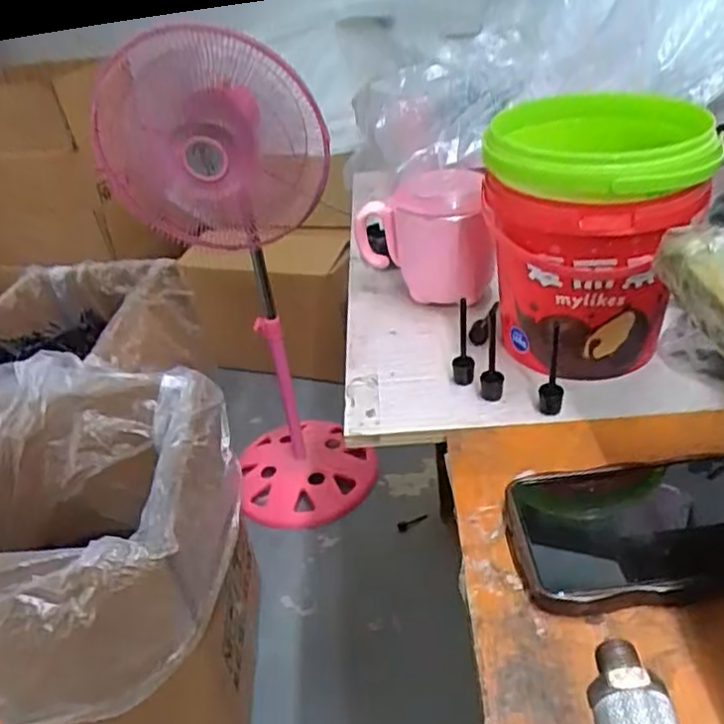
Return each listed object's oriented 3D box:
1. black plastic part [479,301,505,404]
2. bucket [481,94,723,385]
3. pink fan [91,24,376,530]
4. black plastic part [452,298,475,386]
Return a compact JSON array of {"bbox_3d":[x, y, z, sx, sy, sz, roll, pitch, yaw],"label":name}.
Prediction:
[{"bbox_3d":[0.084,-0.004,0.436,0.015,0.067,0.018,-1,36,9],"label":"black plastic part"},{"bbox_3d":[0.146,-0.078,0.446,0.127,0.152,0.130,2,36,13],"label":"bucket"},{"bbox_3d":[-0.196,-0.108,1.184,0.343,0.853,0.275,-12,35,-6],"label":"pink fan"},{"bbox_3d":[0.067,-0.016,0.449,0.014,0.063,0.019,-1,36,9],"label":"black plastic part"}]

